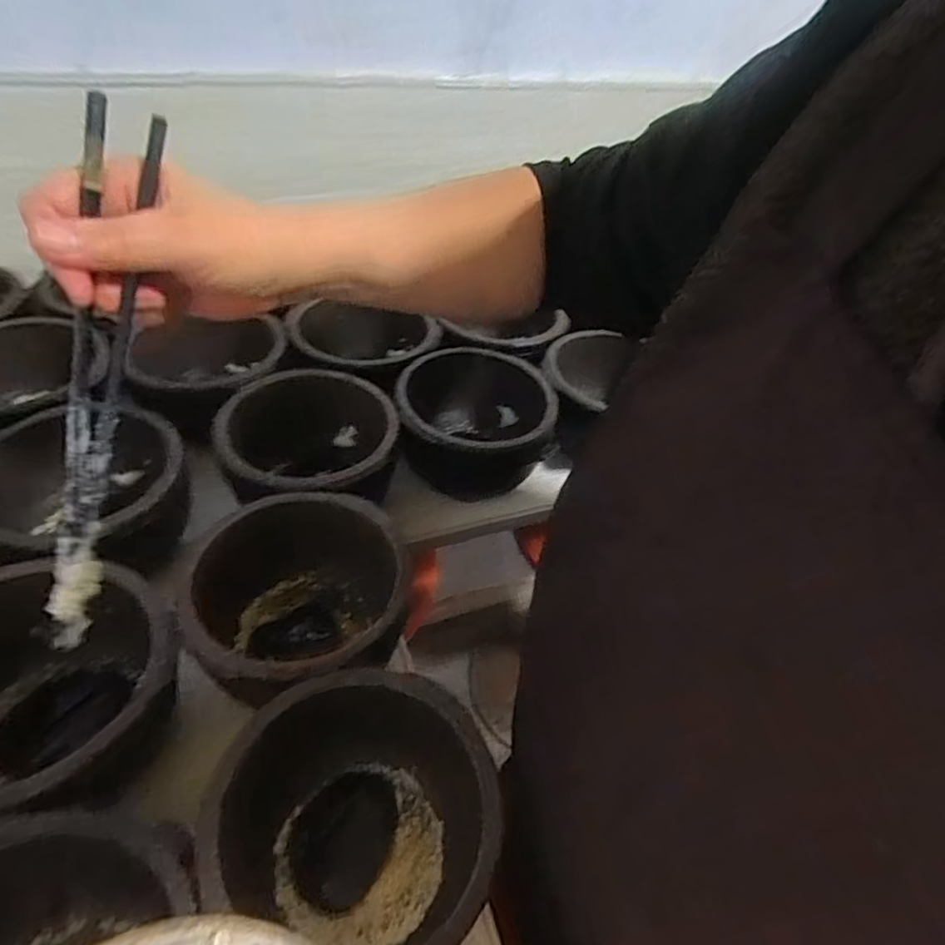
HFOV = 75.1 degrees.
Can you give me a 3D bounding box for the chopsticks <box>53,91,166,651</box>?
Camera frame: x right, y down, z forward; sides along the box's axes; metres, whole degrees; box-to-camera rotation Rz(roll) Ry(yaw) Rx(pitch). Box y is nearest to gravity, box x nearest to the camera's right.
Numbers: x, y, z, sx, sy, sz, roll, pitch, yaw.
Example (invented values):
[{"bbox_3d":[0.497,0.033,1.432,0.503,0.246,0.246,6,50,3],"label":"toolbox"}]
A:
[{"bbox_3d":[-0.181,-0.036,0.291,0.023,0.250,0.028,12,10,3],"label":"chopsticks"}]

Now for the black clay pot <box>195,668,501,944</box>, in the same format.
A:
[{"bbox_3d":[-0.060,0.190,0.341,0.142,0.087,0.130,6,44,-6],"label":"black clay pot"}]

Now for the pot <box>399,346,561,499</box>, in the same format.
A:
[{"bbox_3d":[-0.002,-0.046,0.583,0.137,0.082,0.139,6,44,-6],"label":"pot"}]

